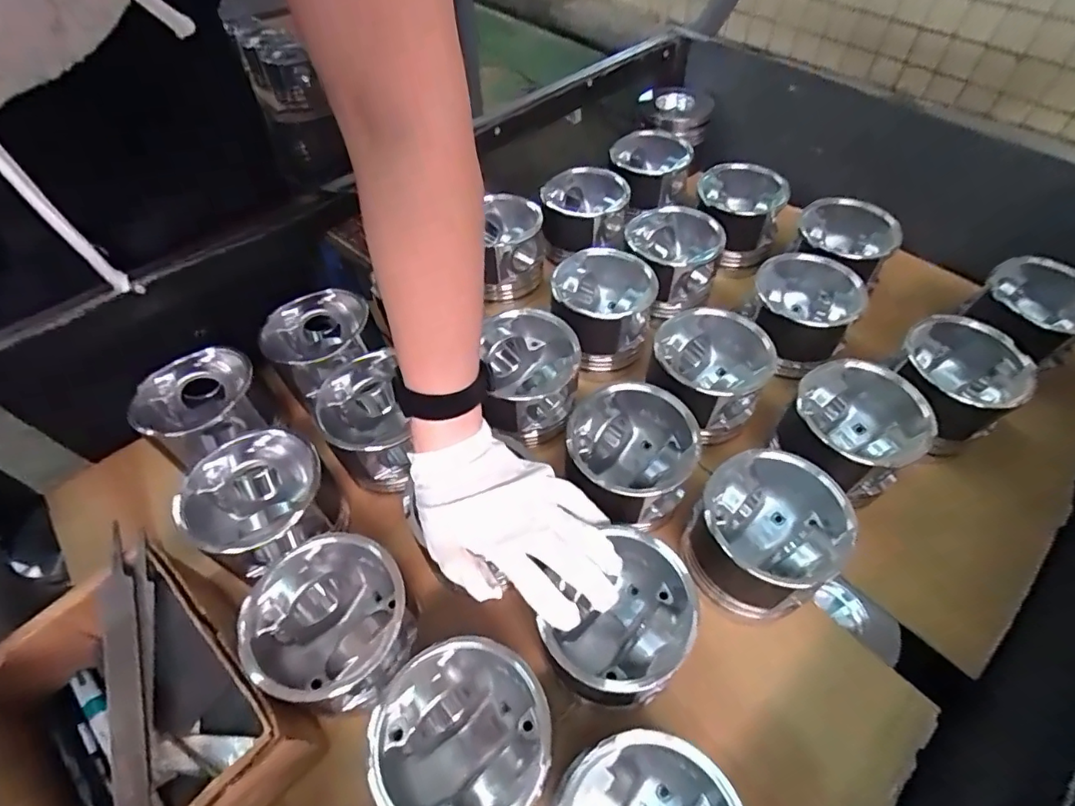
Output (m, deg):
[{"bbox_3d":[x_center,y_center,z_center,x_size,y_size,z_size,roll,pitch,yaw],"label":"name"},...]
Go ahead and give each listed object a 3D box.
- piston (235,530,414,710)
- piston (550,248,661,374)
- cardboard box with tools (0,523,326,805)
[{"bbox_3d":[-0.150,0.171,0.418,0.109,0.102,0.103,-1,53,1],"label":"piston"},{"bbox_3d":[0.074,-0.101,0.613,0.101,0.094,0.097,-1,53,1],"label":"piston"},{"bbox_3d":[-0.279,0.225,0.391,0.196,0.097,0.150,37,62,26],"label":"cardboard box with tools"}]

